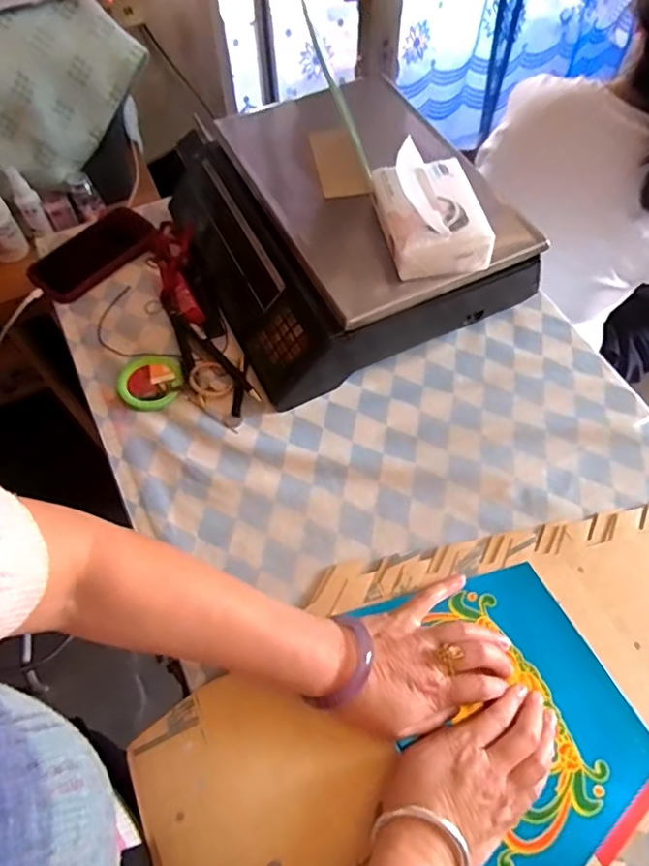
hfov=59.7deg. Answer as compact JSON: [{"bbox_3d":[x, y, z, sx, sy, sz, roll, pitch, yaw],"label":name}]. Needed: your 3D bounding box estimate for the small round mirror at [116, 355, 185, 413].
[{"bbox_3d":[-0.184,-0.056,0.603,0.068,0.008,0.072,0,60,1],"label":"small round mirror"}]

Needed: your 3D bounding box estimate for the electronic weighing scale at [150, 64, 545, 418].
[{"bbox_3d":[0.007,-0.233,0.647,0.294,0.105,0.355,-25,63,-12],"label":"electronic weighing scale"}]

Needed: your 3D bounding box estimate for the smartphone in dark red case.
[{"bbox_3d":[-0.288,-0.225,0.706,0.091,0.017,0.156,40,69,21],"label":"smartphone in dark red case"}]

